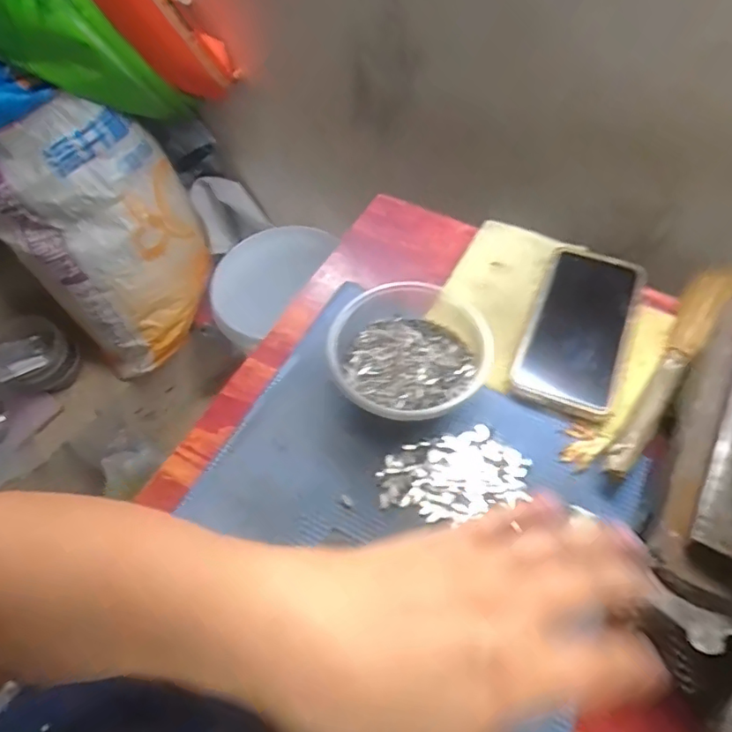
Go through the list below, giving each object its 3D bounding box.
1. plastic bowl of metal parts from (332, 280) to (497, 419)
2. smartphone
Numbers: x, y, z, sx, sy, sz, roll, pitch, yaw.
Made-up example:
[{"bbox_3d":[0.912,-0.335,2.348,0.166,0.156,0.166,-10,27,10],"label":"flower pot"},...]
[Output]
[{"bbox_3d":[0.029,-0.014,0.415,0.112,0.048,0.131,-9,58,-3],"label":"plastic bowl of metal parts"},{"bbox_3d":[0.171,-0.035,0.442,0.072,0.009,0.152,21,61,15],"label":"smartphone"}]

